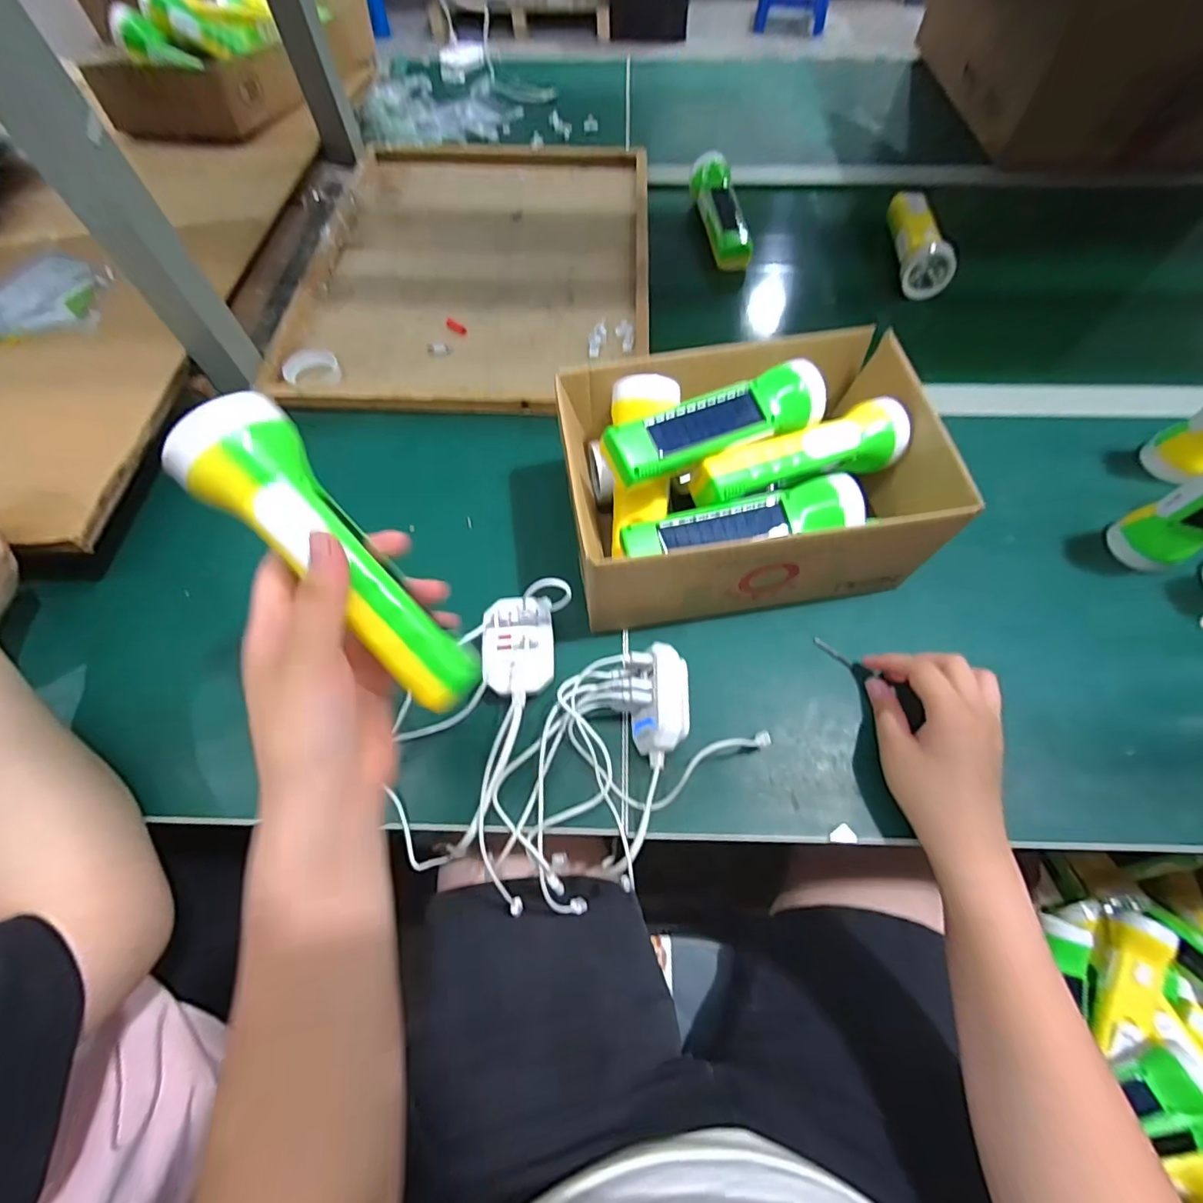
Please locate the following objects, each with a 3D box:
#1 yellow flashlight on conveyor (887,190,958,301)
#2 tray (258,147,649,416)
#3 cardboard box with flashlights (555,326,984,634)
[{"bbox_3d":[0.380,-0.437,0.643,0.047,0.056,0.178,4,64,2],"label":"yellow flashlight on conveyor"},{"bbox_3d":[-0.142,-0.422,0.646,0.395,0.029,0.527,1,64,1],"label":"tray"},{"bbox_3d":[0.109,-0.099,0.420,0.264,0.126,0.187,-8,64,-3],"label":"cardboard box with flashlights"}]

